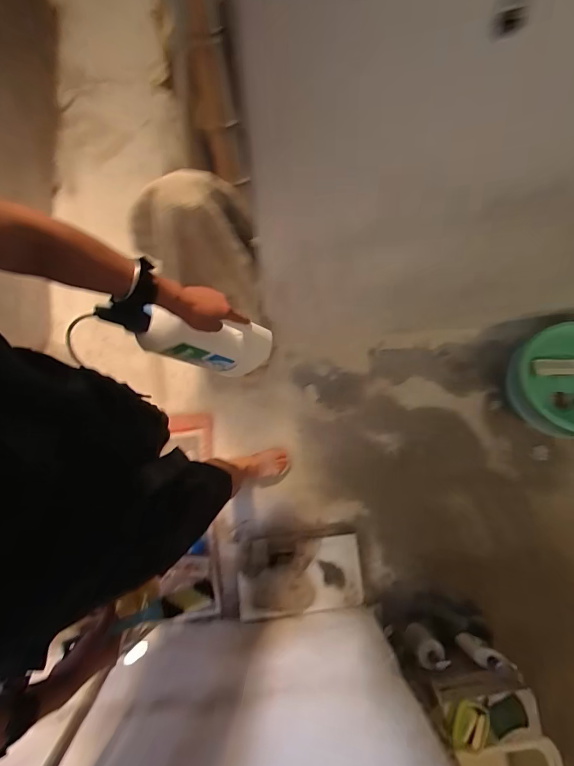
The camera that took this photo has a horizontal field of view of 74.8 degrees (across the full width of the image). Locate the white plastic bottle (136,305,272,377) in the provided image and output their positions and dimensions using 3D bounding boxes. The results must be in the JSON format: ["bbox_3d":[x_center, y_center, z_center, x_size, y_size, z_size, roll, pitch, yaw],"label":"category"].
[{"bbox_3d":[-0.147,-0.070,0.707,0.232,0.117,0.076,8,77,-31],"label":"white plastic bottle"}]

